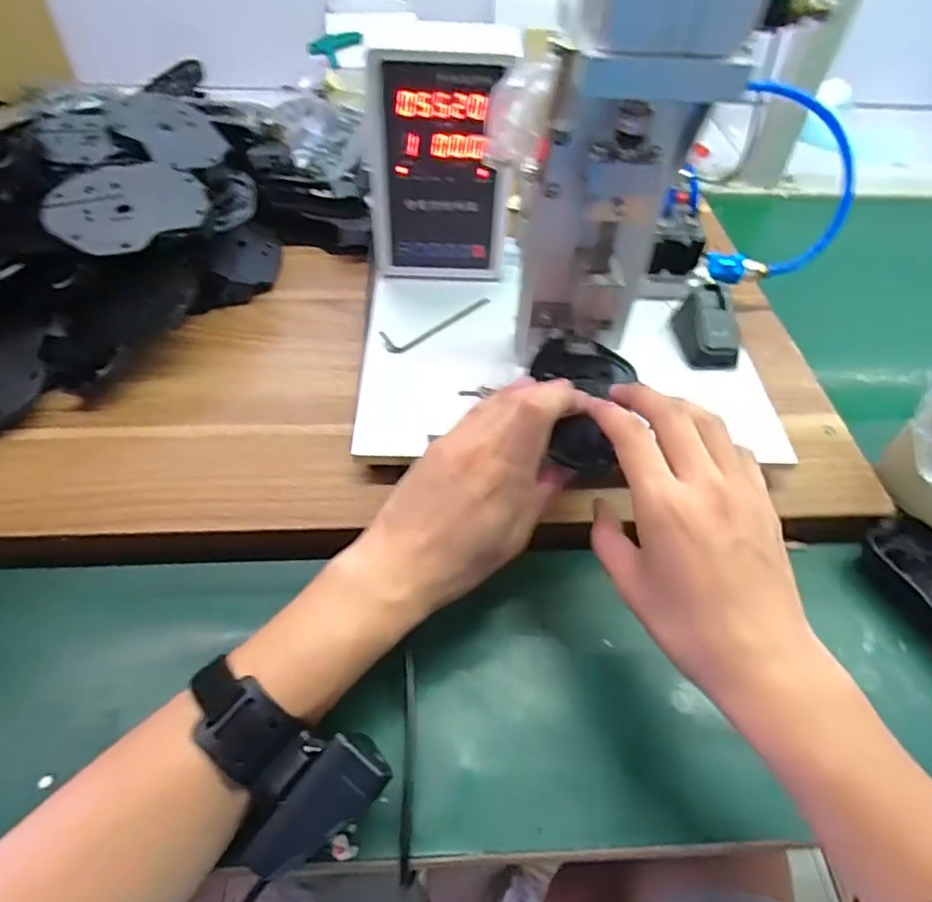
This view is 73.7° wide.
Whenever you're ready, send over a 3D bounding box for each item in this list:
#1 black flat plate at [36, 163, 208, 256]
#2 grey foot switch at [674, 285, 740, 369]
[{"bbox_3d":[-0.262,-0.192,0.478,0.109,0.008,0.085,-29,75,-18],"label":"black flat plate"},{"bbox_3d":[0.190,-0.098,0.492,0.035,0.042,0.060,-5,51,-7],"label":"grey foot switch"}]

